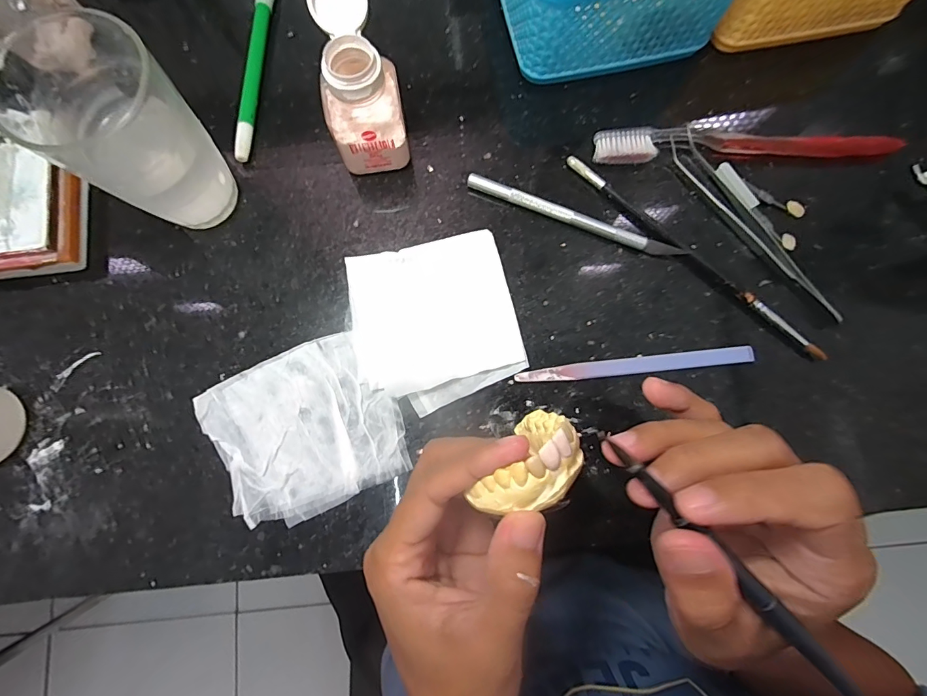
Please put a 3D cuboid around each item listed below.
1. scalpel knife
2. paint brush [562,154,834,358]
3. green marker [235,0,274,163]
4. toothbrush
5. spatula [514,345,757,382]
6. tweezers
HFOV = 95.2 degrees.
[{"bbox_3d":[0.068,-0.080,0.261,0.137,0.008,0.008,21,80,4],"label":"scalpel knife"},{"bbox_3d":[0.136,-0.056,0.256,0.186,0.006,0.009,42,82,7],"label":"paint brush"},{"bbox_3d":[-0.134,-0.189,0.278,0.011,0.011,0.144,2,80,1],"label":"green marker"},{"bbox_3d":[0.173,-0.129,0.265,0.180,0.013,0.021,-1,80,0],"label":"toothbrush"},{"bbox_3d":[0.100,0.011,0.247,0.136,0.004,0.011,-6,80,-1],"label":"spatula"},{"bbox_3d":[0.177,-0.076,0.258,0.017,0.010,0.143,-37,82,-6],"label":"tweezers"}]

